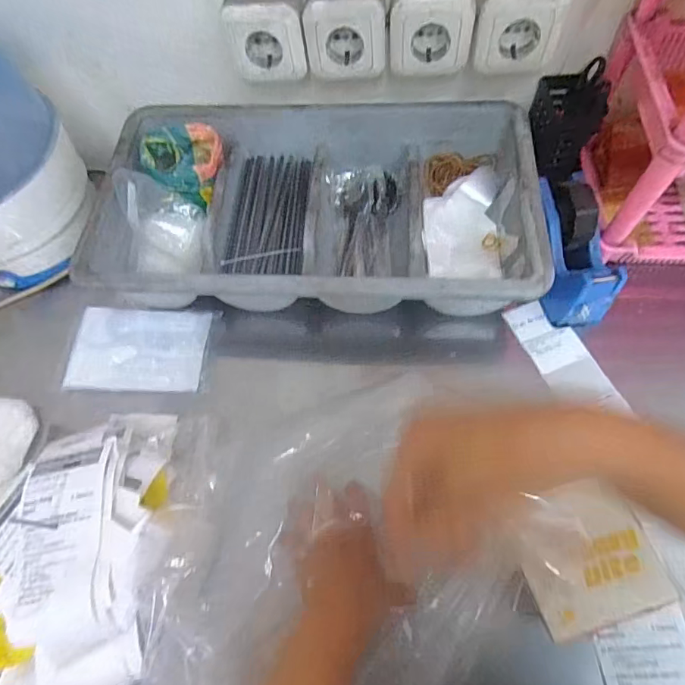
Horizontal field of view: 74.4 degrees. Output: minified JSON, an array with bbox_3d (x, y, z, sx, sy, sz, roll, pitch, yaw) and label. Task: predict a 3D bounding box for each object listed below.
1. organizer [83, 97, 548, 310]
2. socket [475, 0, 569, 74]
[{"bbox_3d":[-0.034,-0.165,0.544,0.505,0.082,0.281,1,65,5],"label":"organizer"},{"bbox_3d":[0.174,-0.323,0.453,0.080,0.075,0.051,4,65,6],"label":"socket"}]

